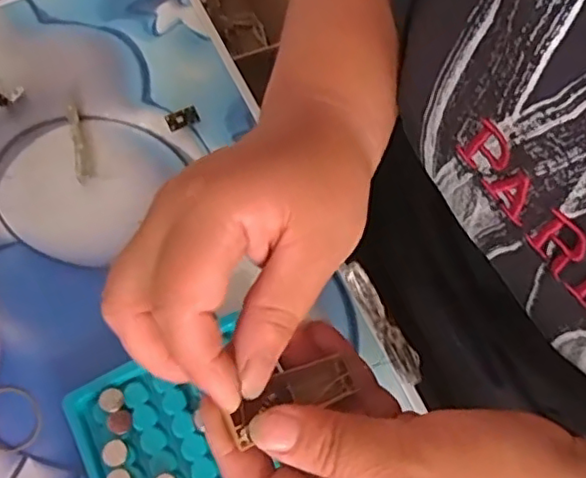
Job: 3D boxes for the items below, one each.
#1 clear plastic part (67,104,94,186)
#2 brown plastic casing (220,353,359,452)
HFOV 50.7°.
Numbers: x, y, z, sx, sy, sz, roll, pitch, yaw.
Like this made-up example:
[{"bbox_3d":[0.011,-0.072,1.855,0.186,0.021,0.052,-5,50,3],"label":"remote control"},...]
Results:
[{"bbox_3d":[-0.125,-0.056,0.362,0.009,0.008,0.051,-14,66,-5],"label":"clear plastic part"},{"bbox_3d":[-0.002,0.058,0.229,0.047,0.006,0.015,-18,65,-24],"label":"brown plastic casing"}]

